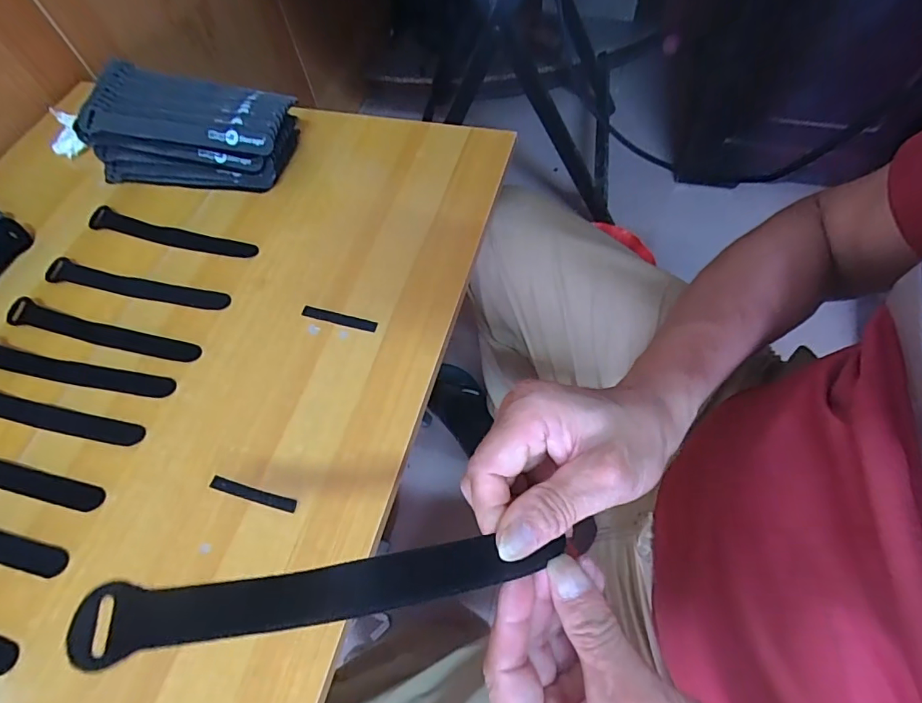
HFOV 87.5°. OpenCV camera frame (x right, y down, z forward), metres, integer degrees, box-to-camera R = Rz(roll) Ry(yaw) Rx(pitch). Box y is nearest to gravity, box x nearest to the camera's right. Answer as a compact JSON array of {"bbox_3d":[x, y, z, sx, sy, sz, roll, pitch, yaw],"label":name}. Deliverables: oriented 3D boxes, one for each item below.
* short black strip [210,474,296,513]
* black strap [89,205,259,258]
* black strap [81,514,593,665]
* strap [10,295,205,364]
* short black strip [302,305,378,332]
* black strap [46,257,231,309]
[{"bbox_3d":[-0.152,0.104,0.350,0.068,0.004,0.010,13,64,11],"label":"short black strip"},{"bbox_3d":[-0.285,-0.114,0.472,0.185,0.004,0.025,16,64,12],"label":"black strap"},{"bbox_3d":[-0.038,0.095,0.199,0.208,0.009,0.022,-3,61,-14],"label":"black strap"},{"bbox_3d":[-0.312,-0.019,0.420,0.186,0.012,0.022,10,63,9],"label":"strap"},{"bbox_3d":[-0.106,-0.029,0.415,0.069,0.004,0.011,13,64,11],"label":"short black strip"},{"bbox_3d":[-0.300,-0.060,0.445,0.189,0.006,0.023,12,63,10],"label":"black strap"}]

